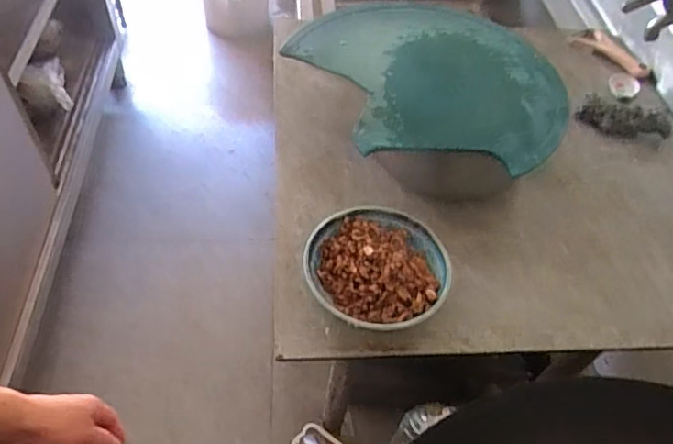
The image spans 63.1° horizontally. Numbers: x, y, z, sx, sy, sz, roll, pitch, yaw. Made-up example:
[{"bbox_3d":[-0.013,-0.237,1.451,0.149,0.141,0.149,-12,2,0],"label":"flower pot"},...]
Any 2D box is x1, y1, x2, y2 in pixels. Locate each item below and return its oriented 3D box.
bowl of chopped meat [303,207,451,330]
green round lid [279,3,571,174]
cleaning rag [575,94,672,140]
[{"bbox_3d":[0.041,0.052,0.573,0.136,0.059,0.140,2,51,-3],"label":"bowl of chopped meat"},{"bbox_3d":[0.116,-0.172,0.641,0.263,0.019,0.312,-19,56,-19],"label":"green round lid"},{"bbox_3d":[0.409,-0.141,0.776,0.125,0.031,0.046,16,52,8],"label":"cleaning rag"}]

